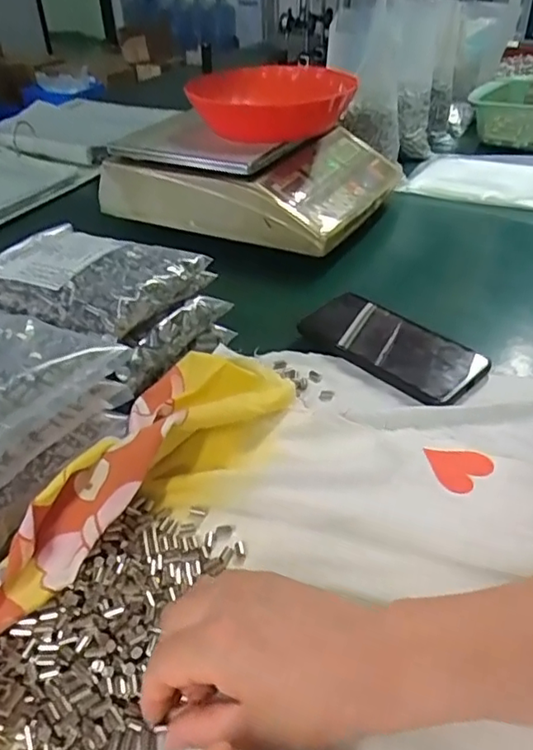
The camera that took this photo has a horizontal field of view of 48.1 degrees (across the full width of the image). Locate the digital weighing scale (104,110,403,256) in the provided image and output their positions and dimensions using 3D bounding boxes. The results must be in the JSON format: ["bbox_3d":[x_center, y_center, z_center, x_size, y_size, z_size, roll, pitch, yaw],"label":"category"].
[{"bbox_3d":[-0.015,-0.283,0.804,0.314,0.101,0.314,17,41,24],"label":"digital weighing scale"}]

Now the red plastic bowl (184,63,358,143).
[{"bbox_3d":[0.010,-0.346,0.757,0.190,0.055,0.190,5,38,10],"label":"red plastic bowl"}]

